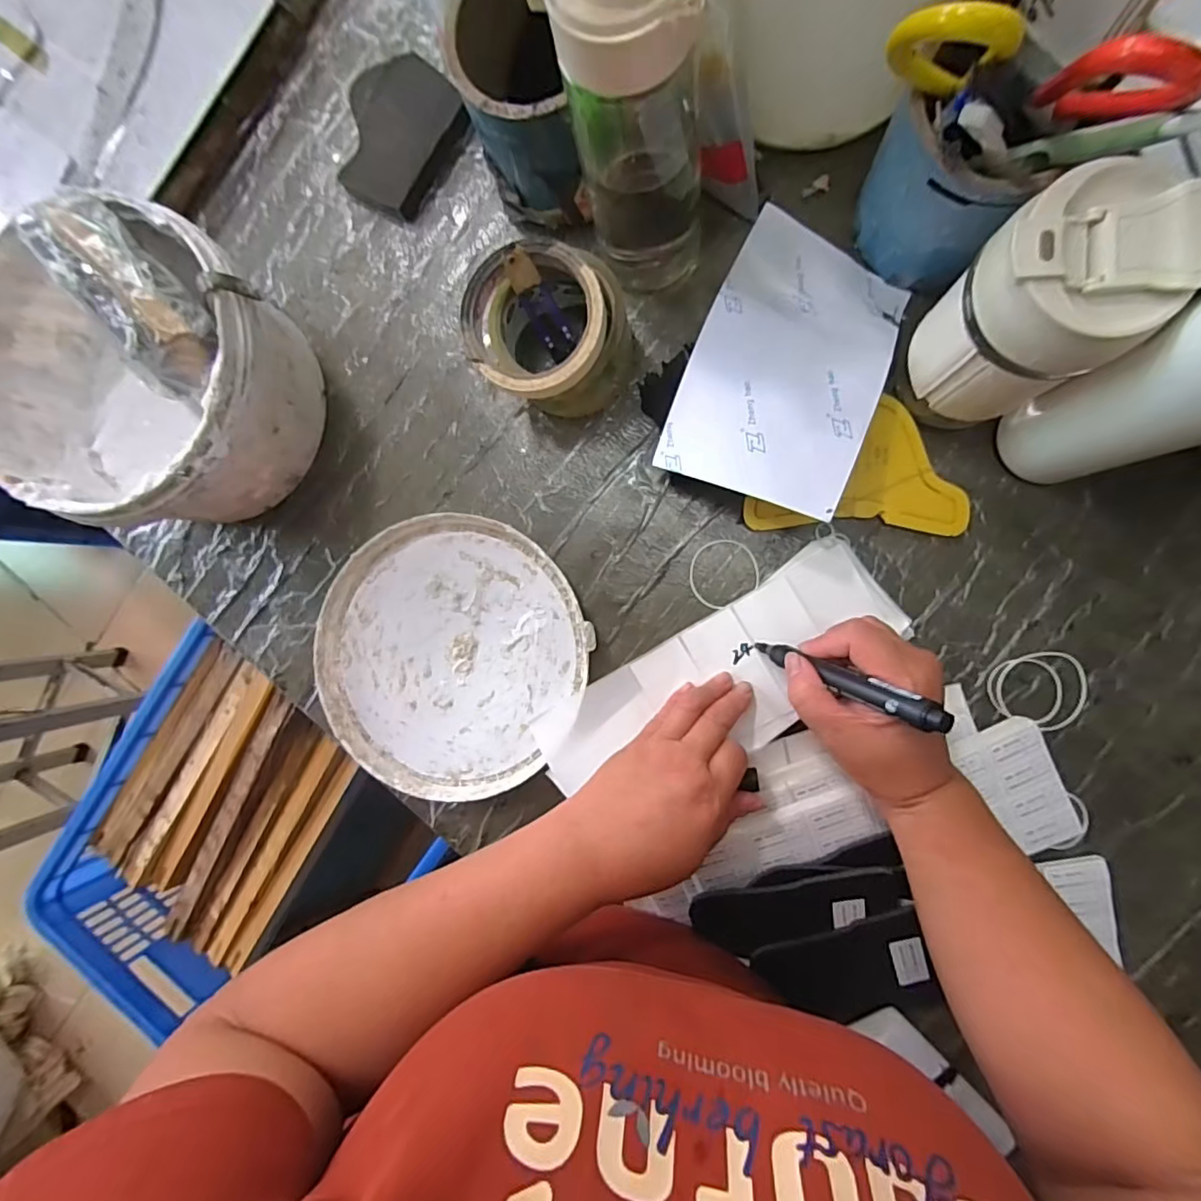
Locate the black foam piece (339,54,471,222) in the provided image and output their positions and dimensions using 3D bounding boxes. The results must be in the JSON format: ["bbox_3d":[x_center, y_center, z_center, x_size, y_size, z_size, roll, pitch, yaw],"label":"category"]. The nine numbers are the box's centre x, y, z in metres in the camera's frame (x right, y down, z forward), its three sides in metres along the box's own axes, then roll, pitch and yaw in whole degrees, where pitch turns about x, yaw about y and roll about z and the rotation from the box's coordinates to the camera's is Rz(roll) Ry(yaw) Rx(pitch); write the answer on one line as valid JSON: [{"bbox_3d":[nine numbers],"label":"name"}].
[{"bbox_3d":[-0.160,-0.362,0.434,0.092,0.022,0.104,40,96,6],"label":"black foam piece"}]

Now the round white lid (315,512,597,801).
[{"bbox_3d":[-0.120,0.041,0.435,0.202,0.023,0.208,0,91,9],"label":"round white lid"}]

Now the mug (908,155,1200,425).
[{"bbox_3d":[0.226,-0.148,0.308,0.071,0.156,0.078,0,91,9],"label":"mug"}]

